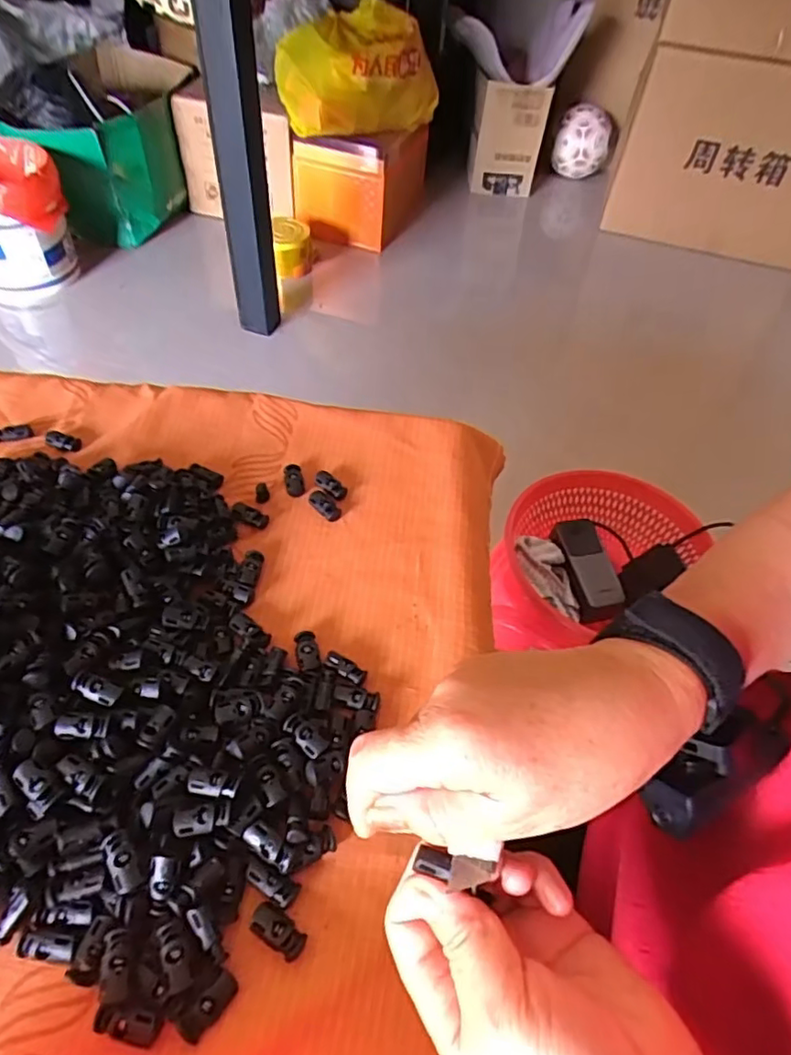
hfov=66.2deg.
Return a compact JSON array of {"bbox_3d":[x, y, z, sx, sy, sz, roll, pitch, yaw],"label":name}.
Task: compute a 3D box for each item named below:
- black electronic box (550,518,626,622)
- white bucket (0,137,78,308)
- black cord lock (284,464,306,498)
[{"bbox_3d":[0.247,0.049,0.790,0.055,0.031,0.141,-6,51,-10],"label":"black electronic box"},{"bbox_3d":[-0.885,-0.701,1.399,0.249,0.280,0.254,3,50,-3],"label":"white bucket"},{"bbox_3d":[-0.079,-0.036,0.472,0.014,0.007,0.029,-10,65,-13],"label":"black cord lock"}]

